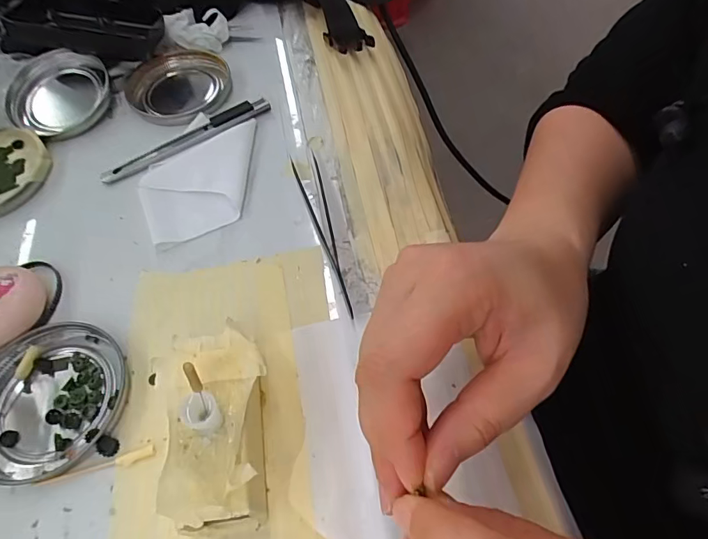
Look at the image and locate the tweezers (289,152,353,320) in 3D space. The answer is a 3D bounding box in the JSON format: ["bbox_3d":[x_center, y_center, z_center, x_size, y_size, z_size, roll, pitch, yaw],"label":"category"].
[{"bbox_3d":[-0.019,-0.025,0.285,0.017,0.004,0.125,-14,59,-5],"label":"tweezers"}]

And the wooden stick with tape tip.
[{"bbox_3d":[-0.122,0.094,0.218,0.055,0.004,0.006,-17,59,-7],"label":"wooden stick with tape tip"}]

